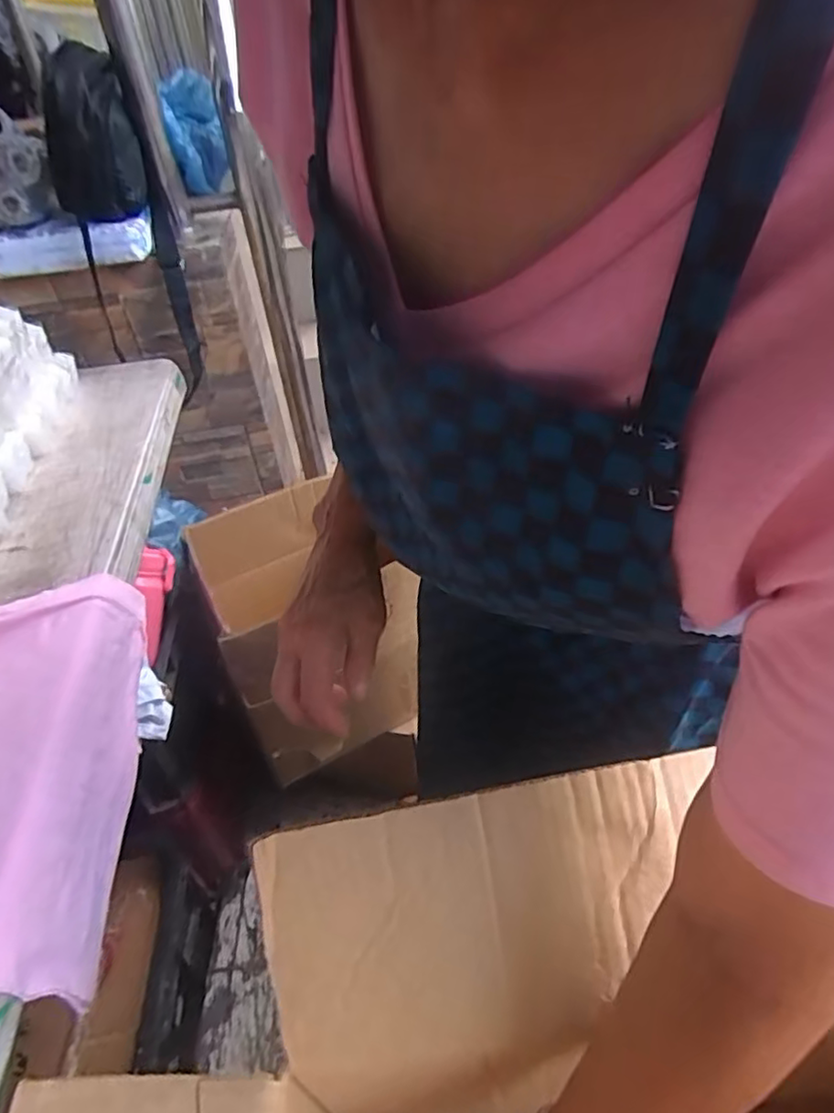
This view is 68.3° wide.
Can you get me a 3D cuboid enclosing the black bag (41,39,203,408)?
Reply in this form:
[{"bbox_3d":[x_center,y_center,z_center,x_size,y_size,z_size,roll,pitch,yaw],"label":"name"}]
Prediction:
[{"bbox_3d":[-0.431,-0.476,0.908,0.143,0.405,0.164,-20,42,-15],"label":"black bag"}]

